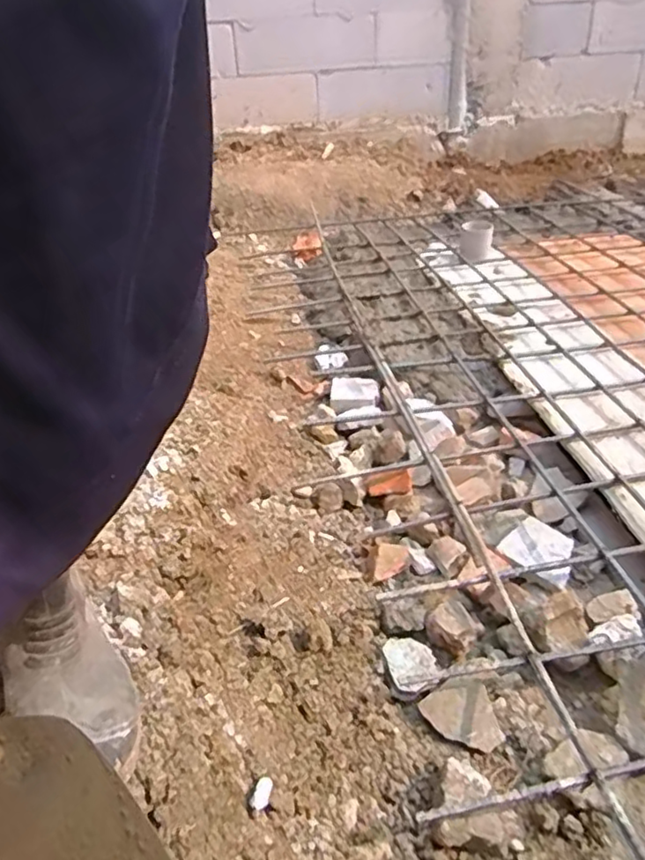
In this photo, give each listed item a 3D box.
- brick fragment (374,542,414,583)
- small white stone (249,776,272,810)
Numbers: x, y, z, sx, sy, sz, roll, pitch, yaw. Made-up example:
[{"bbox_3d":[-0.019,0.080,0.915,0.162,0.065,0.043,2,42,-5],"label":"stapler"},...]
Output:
[{"bbox_3d":[0.108,0.207,1.015,0.081,0.023,0.050,-15,65,-37],"label":"brick fragment"},{"bbox_3d":[-0.064,0.386,0.673,0.017,0.011,0.042,7,18,15],"label":"small white stone"}]

